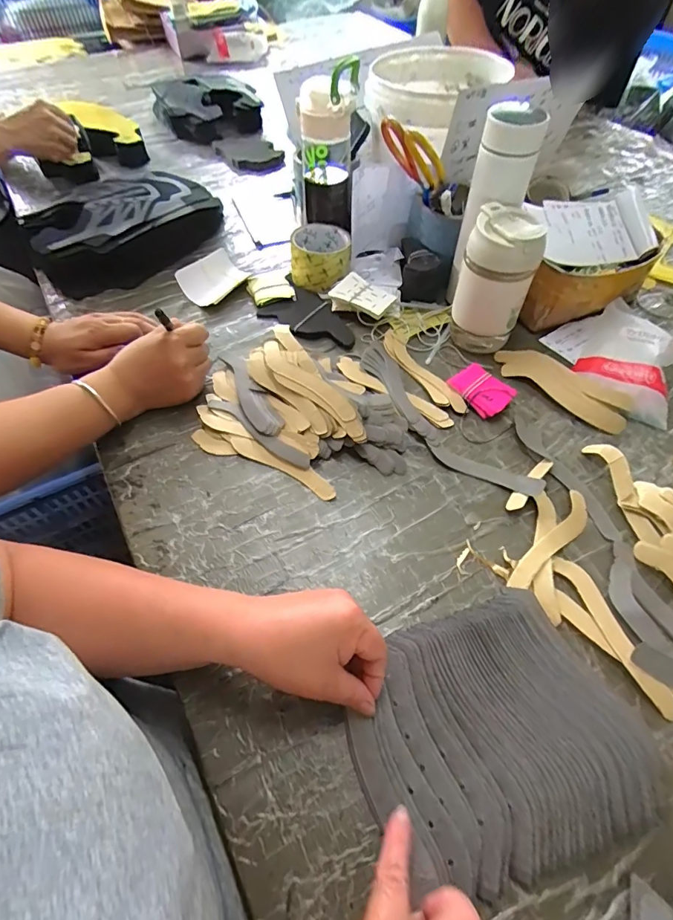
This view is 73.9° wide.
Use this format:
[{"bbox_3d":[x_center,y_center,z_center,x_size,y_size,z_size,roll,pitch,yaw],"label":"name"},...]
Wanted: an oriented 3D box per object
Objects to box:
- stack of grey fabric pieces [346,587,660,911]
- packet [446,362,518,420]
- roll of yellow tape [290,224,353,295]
[{"bbox_3d":[0.112,0.195,0.327,0.193,0.023,0.165,-15,56,-10],"label":"stack of grey fabric pieces"},{"bbox_3d":[0.177,-0.085,0.542,0.057,0.018,0.068,-31,60,-20],"label":"packet"},{"bbox_3d":[-0.023,-0.299,0.669,0.087,0.060,0.096,-1,54,0],"label":"roll of yellow tape"}]

